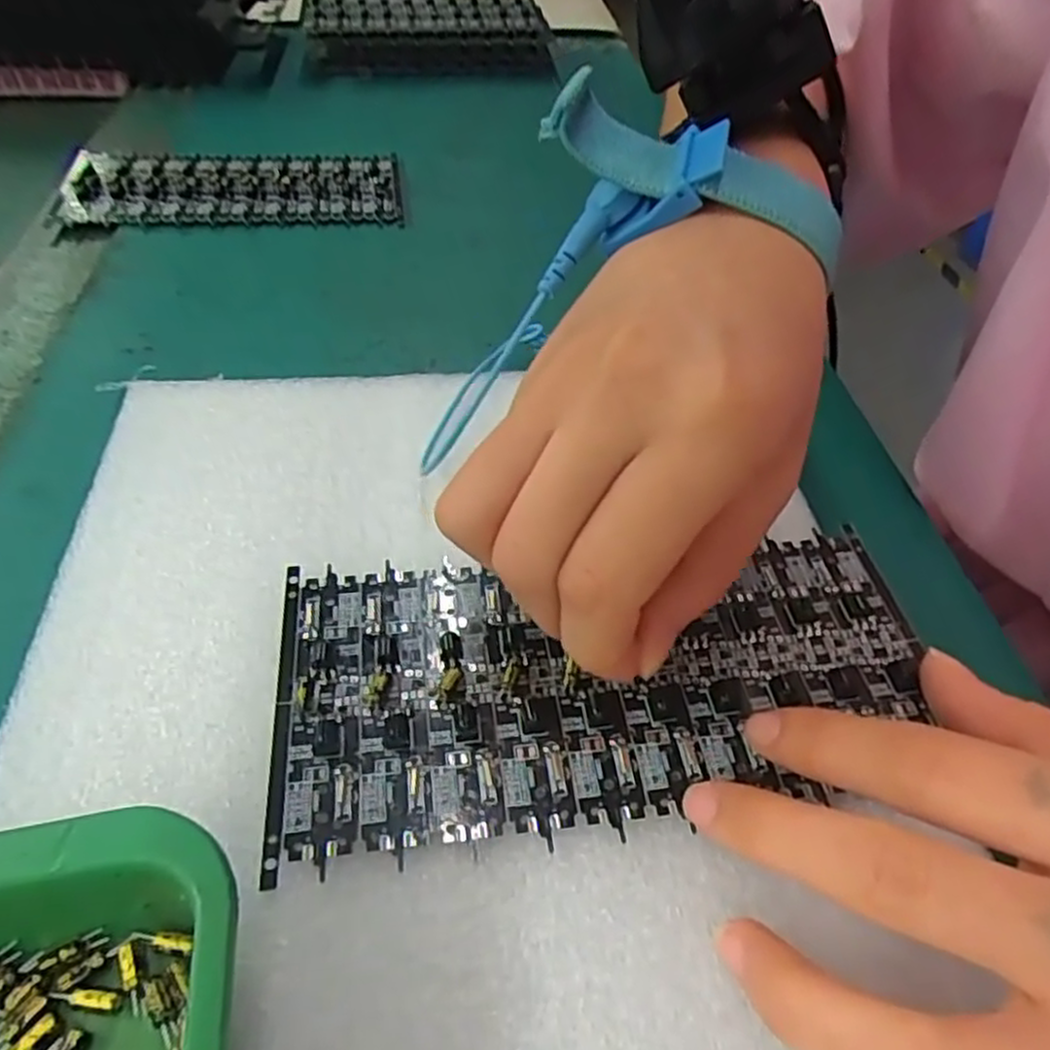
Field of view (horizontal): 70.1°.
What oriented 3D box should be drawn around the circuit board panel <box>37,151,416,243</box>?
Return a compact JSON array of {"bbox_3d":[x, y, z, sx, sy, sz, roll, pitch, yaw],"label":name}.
[{"bbox_3d":[-0.145,-0.170,0.379,0.160,0.013,0.069,-7,48,-9],"label":"circuit board panel"}]

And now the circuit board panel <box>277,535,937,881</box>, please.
[{"bbox_3d":[0.021,0.036,0.190,0.163,0.005,0.075,-7,46,-10],"label":"circuit board panel"}]

